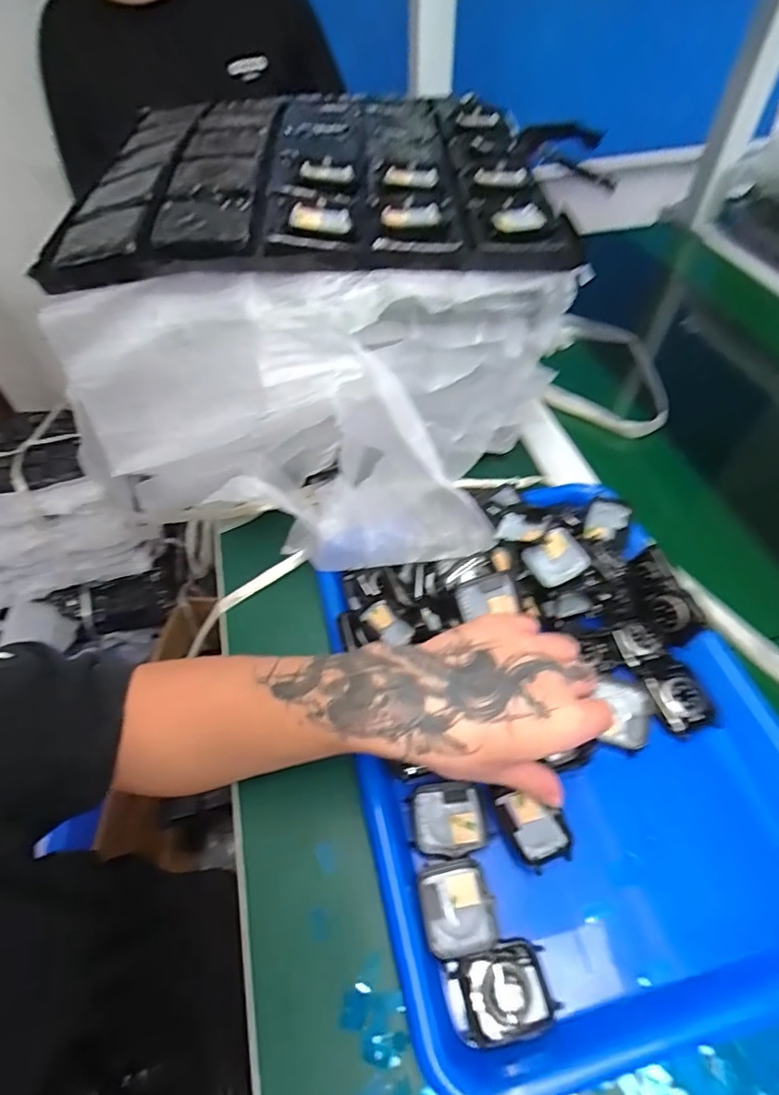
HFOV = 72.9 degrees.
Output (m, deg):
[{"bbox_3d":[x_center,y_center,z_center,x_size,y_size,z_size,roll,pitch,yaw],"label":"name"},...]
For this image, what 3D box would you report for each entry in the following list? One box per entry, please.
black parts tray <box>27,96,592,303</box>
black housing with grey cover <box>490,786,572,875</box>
[{"bbox_3d":[-0.059,-0.290,0.405,0.330,0.041,0.283,-4,52,0],"label":"black parts tray"},{"bbox_3d":[0.084,0.159,0.304,0.033,0.014,0.044,-17,53,-10],"label":"black housing with grey cover"}]

